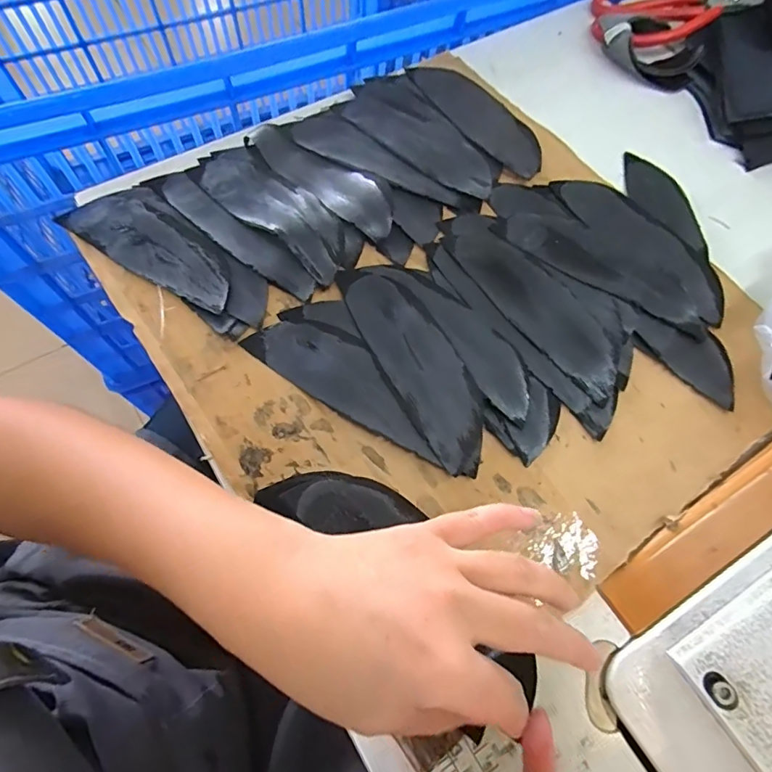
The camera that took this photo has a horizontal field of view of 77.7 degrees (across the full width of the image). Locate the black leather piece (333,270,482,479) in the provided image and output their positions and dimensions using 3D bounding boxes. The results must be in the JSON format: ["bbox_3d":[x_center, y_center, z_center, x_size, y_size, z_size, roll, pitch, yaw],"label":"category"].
[{"bbox_3d":[0.019,-0.018,0.305,0.047,0.004,0.153,-25,70,-13],"label":"black leather piece"}]

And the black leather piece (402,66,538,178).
[{"bbox_3d":[0.077,-0.225,0.394,0.050,0.004,0.149,-34,72,-16],"label":"black leather piece"}]

